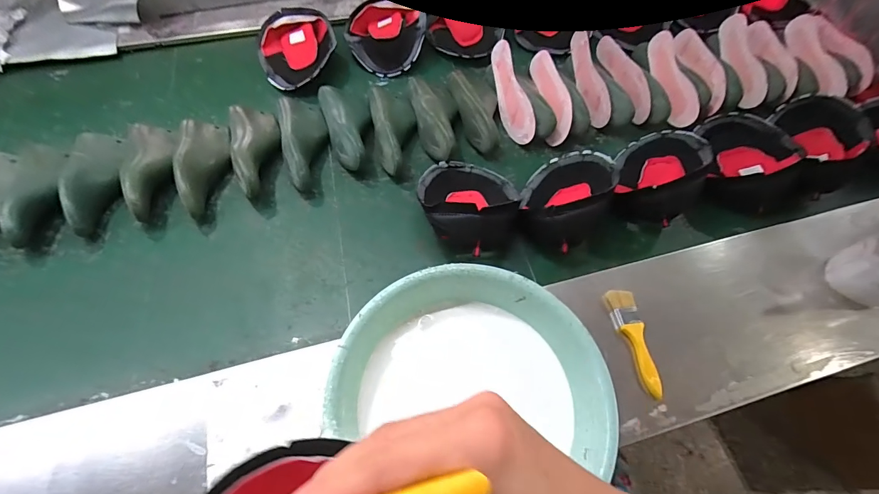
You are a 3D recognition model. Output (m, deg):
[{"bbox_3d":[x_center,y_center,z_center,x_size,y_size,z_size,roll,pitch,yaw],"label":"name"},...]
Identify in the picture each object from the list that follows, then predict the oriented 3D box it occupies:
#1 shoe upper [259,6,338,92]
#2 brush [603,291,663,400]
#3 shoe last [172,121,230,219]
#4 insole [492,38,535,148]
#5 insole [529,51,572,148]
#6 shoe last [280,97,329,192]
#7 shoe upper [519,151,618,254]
[{"bbox_3d":[-0.303,-0.421,0.852,0.160,0.076,0.173,-22,64,-15],"label":"shoe upper"},{"bbox_3d":[0.291,0.136,0.581,0.044,0.013,0.156,-9,61,-8],"label":"brush"},{"bbox_3d":[-0.415,-0.151,0.708,0.078,0.071,0.199,-12,62,-10],"label":"shoe last"},{"bbox_3d":[0.148,-0.308,0.800,0.018,0.069,0.217,-7,78,-36],"label":"insole"},{"bbox_3d":[0.225,-0.312,0.805,0.049,0.065,0.207,-5,59,-5],"label":"insole"},{"bbox_3d":[-0.253,-0.200,0.741,0.079,0.065,0.214,-12,62,-9],"label":"shoe last"},{"bbox_3d":[0.220,-0.098,0.687,0.131,0.110,0.216,15,61,6],"label":"shoe upper"}]

